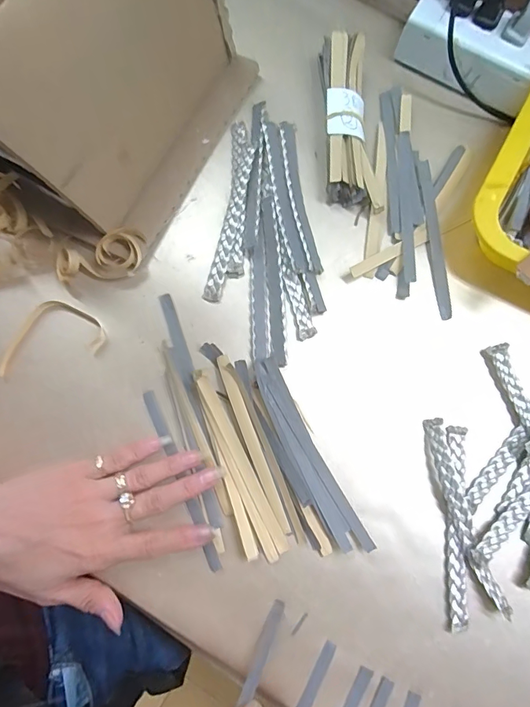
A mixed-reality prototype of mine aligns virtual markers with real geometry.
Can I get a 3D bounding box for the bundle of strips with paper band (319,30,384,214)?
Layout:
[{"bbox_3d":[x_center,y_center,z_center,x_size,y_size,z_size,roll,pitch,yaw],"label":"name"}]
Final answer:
[{"bbox_3d":[0.070,-0.190,0.353,0.042,0.029,0.145,-2,79,-1],"label":"bundle of strips with paper band"}]

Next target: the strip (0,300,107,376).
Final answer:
[{"bbox_3d":[-0.165,-0.016,0.327,0.080,0.004,0.047,-13,79,-3],"label":"strip"}]

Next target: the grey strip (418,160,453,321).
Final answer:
[{"bbox_3d":[0.137,-0.092,0.344,0.012,0.006,0.131,-5,79,-1],"label":"grey strip"}]

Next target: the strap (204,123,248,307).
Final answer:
[{"bbox_3d":[-0.028,-0.116,0.343,0.018,0.008,0.152,8,79,1],"label":"strap"}]

